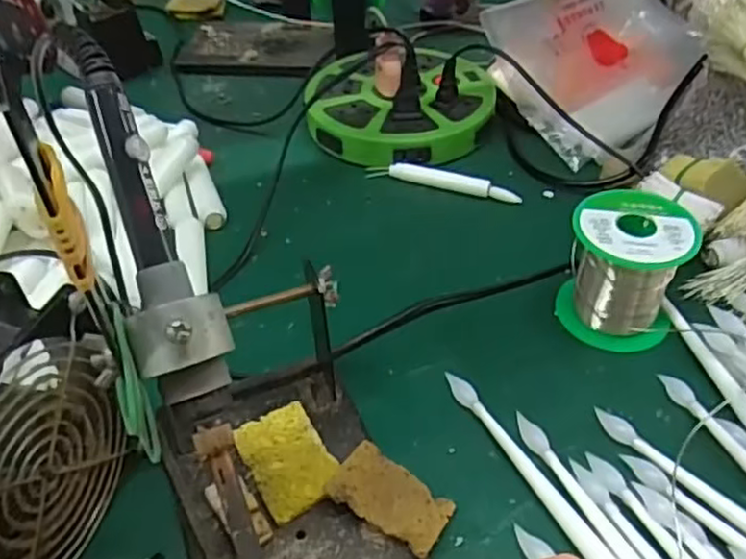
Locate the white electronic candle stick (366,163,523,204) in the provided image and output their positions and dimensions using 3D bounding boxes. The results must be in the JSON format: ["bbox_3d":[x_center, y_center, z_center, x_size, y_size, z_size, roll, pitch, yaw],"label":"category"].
[{"bbox_3d":[0.054,-0.077,0.532,0.119,0.012,0.010,14,47,18],"label":"white electronic candle stick"}]

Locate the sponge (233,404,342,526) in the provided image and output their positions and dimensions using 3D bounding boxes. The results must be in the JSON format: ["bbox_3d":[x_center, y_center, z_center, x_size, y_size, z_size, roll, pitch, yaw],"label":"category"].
[{"bbox_3d":[-0.042,0.090,0.344,0.038,0.007,0.056,-23,47,-18],"label":"sponge"}]

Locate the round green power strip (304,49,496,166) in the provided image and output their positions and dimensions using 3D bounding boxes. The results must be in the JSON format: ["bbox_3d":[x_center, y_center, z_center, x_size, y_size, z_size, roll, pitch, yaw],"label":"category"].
[{"bbox_3d":[0.024,-0.147,0.587,0.155,0.040,0.138,-8,44,-3],"label":"round green power strip"}]

